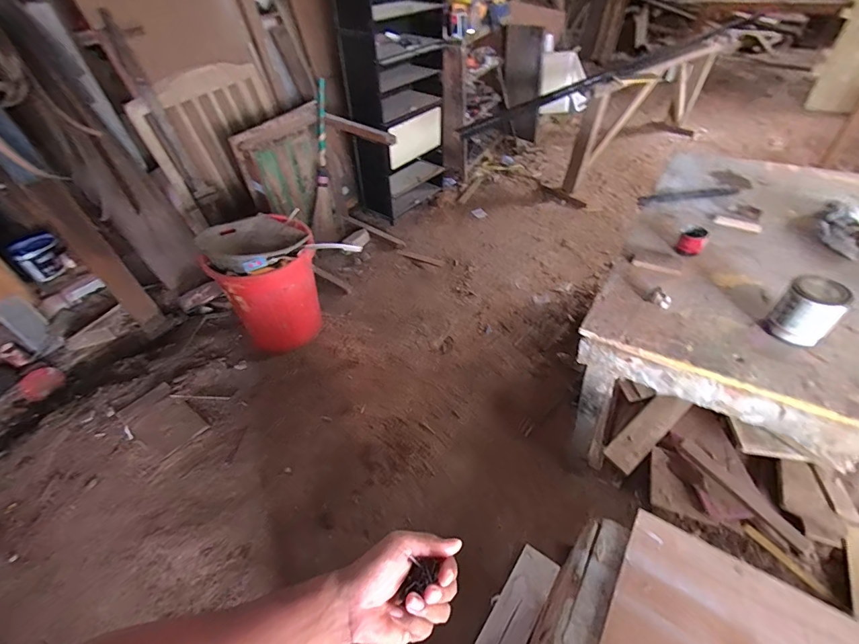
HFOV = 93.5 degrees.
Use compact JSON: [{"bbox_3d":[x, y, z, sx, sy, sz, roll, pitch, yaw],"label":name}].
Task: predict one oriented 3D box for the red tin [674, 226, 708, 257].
[{"bbox_3d":[0.782,-0.244,1.198,0.070,0.065,0.074,-3,46,3],"label":"red tin"}]

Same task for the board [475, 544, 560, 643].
[{"bbox_3d":[0.225,0.966,1.233,0.127,0.019,0.555,20,48,33],"label":"board"}]

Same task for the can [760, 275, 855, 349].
[{"bbox_3d":[0.863,-0.022,0.926,0.111,0.124,0.111,-3,46,3],"label":"can"}]

